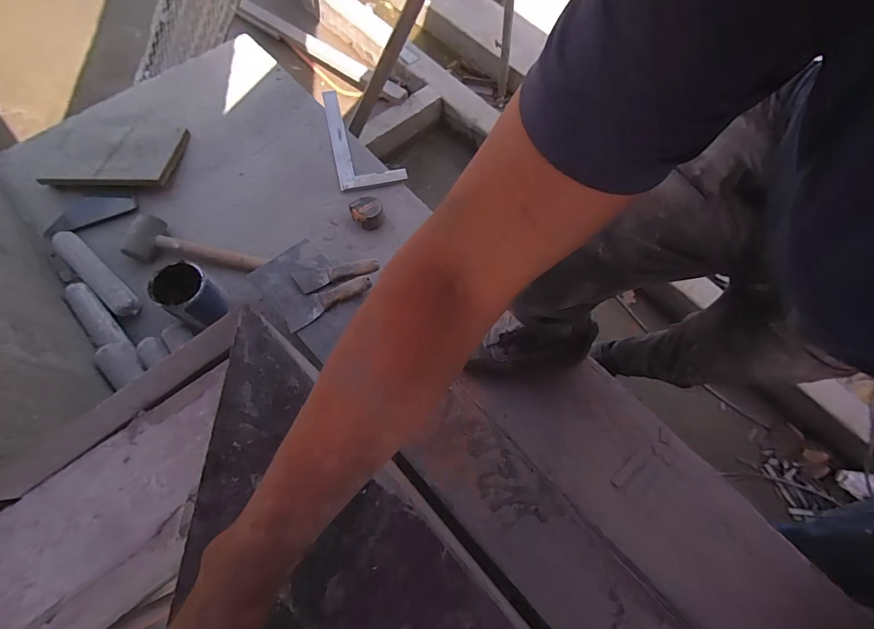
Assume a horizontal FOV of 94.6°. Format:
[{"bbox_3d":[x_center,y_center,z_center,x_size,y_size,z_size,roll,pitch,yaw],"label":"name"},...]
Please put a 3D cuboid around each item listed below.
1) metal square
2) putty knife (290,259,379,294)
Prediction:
[{"bbox_3d":[-0.202,-0.485,1.072,0.162,0.022,0.343,-16,68,-1],"label":"metal square"},{"bbox_3d":[-0.202,-0.079,0.816,0.167,0.015,0.048,-13,69,-6],"label":"putty knife"}]

